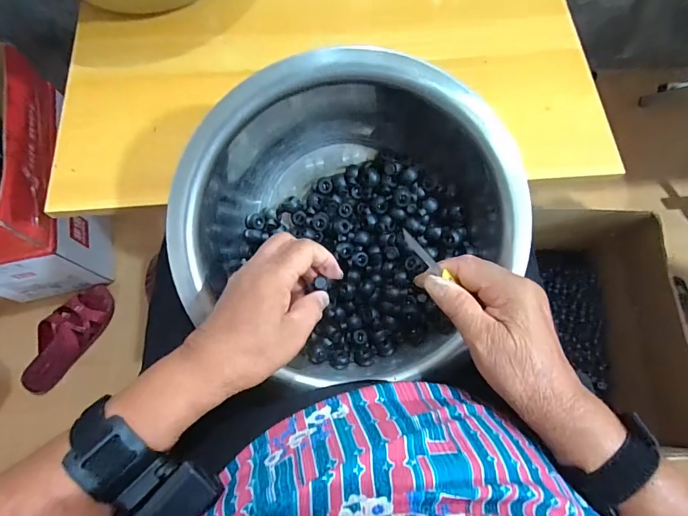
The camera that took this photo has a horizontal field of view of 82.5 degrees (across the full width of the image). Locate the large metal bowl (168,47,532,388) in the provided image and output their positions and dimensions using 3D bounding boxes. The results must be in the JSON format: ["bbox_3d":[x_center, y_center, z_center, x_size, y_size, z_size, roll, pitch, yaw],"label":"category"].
[{"bbox_3d":[-0.005,-0.025,0.379,0.296,0.125,0.296,-1,102,-3],"label":"large metal bowl"}]

